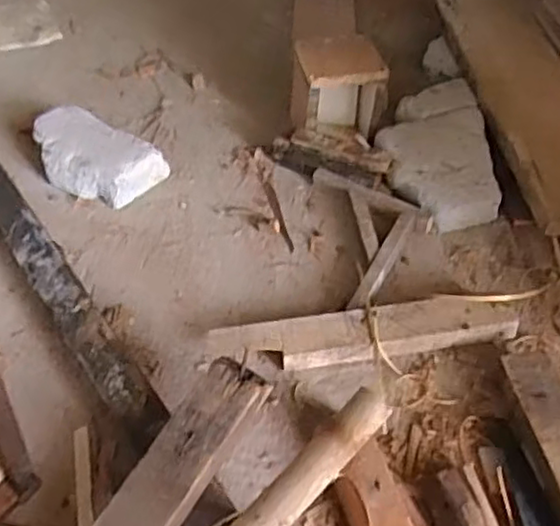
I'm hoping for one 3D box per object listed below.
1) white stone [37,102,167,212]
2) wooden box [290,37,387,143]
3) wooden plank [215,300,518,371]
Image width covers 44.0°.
[{"bbox_3d":[-0.300,-0.171,1.108,0.213,0.074,0.119,23,53,17],"label":"white stone"},{"bbox_3d":[0.096,-0.272,1.135,0.148,0.143,0.106,-1,49,-2],"label":"wooden box"},{"bbox_3d":[0.109,0.093,0.909,0.396,0.043,0.077,-7,50,-7],"label":"wooden plank"}]

